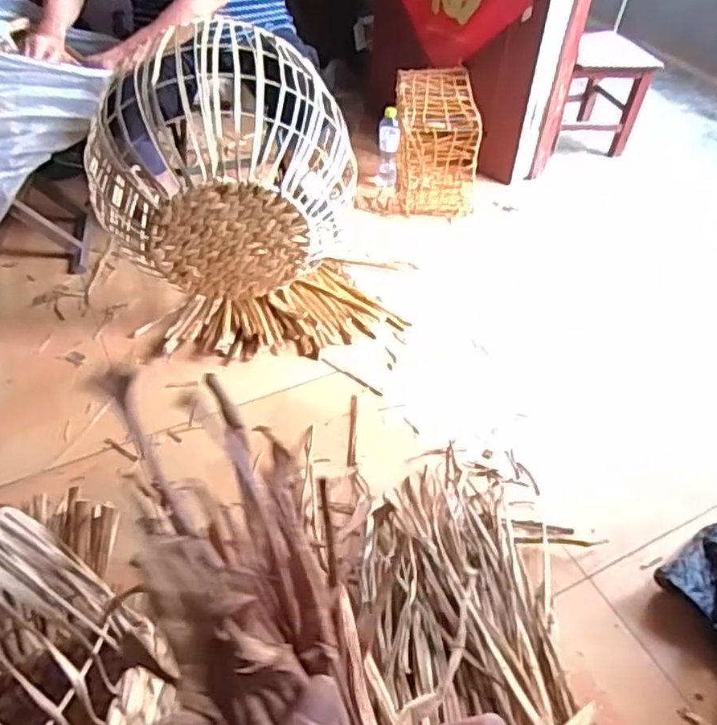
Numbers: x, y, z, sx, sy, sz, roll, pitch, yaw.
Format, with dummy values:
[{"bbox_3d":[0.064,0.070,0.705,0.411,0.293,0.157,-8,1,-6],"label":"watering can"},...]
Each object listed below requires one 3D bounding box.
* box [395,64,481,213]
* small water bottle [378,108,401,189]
[{"bbox_3d":[0.215,-0.623,1.781,0.219,0.293,0.332,0,45,-3],"label":"box"},{"bbox_3d":[0.087,-0.623,1.829,0.059,0.216,0.076,2,45,-1],"label":"small water bottle"}]

